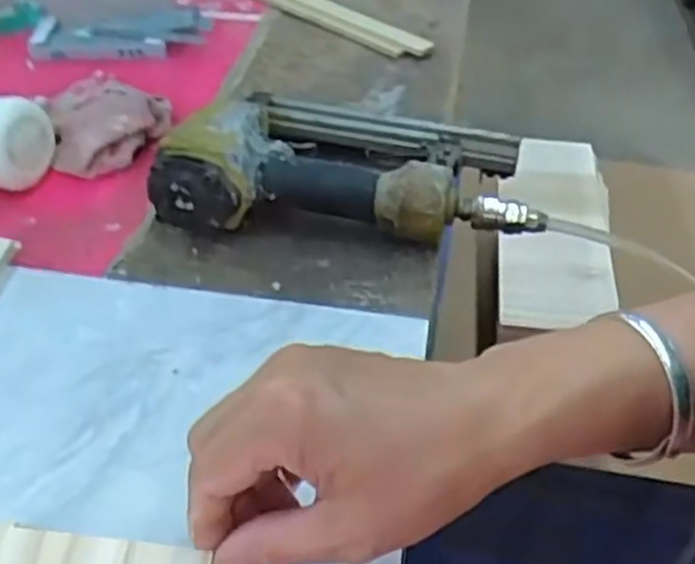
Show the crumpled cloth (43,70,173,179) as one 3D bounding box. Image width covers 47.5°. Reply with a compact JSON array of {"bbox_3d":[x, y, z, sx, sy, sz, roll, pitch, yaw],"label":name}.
[{"bbox_3d":[-0.189,-0.126,0.614,0.105,0.041,0.098,-13,44,-14],"label":"crumpled cloth"}]

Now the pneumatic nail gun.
[{"bbox_3d":[0.006,-0.088,0.556,0.244,0.065,0.155,6,44,5],"label":"pneumatic nail gun"}]

